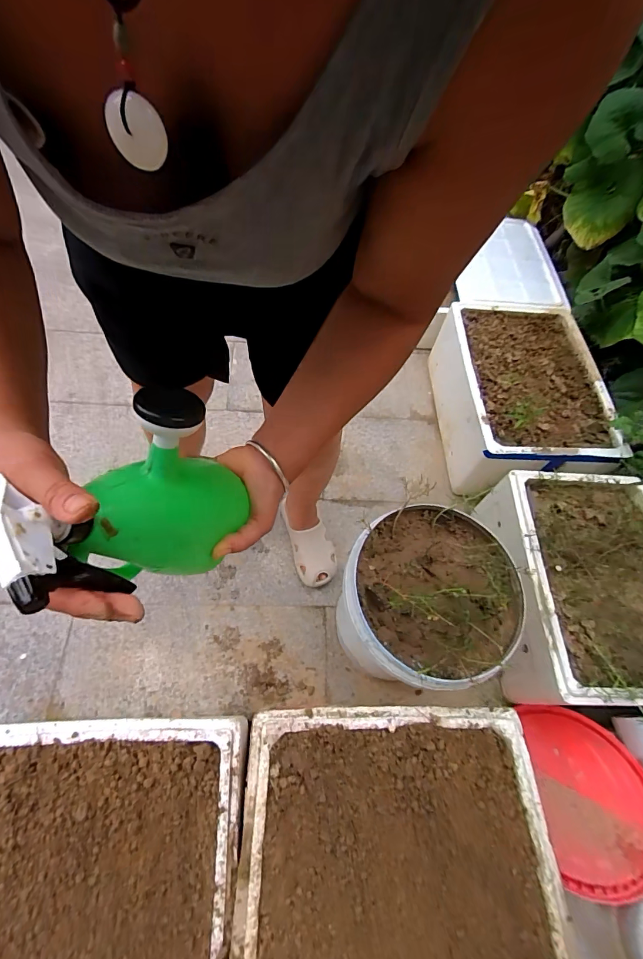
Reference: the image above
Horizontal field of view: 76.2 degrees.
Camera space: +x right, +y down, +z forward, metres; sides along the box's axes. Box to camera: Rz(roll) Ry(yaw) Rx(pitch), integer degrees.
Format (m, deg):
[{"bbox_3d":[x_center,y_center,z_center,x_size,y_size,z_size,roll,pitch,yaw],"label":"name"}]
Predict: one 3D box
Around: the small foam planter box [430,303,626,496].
[{"bbox_3d":[0.563,-0.229,1.197,0.401,0.201,0.562,0,62,-5],"label":"small foam planter box"}]

